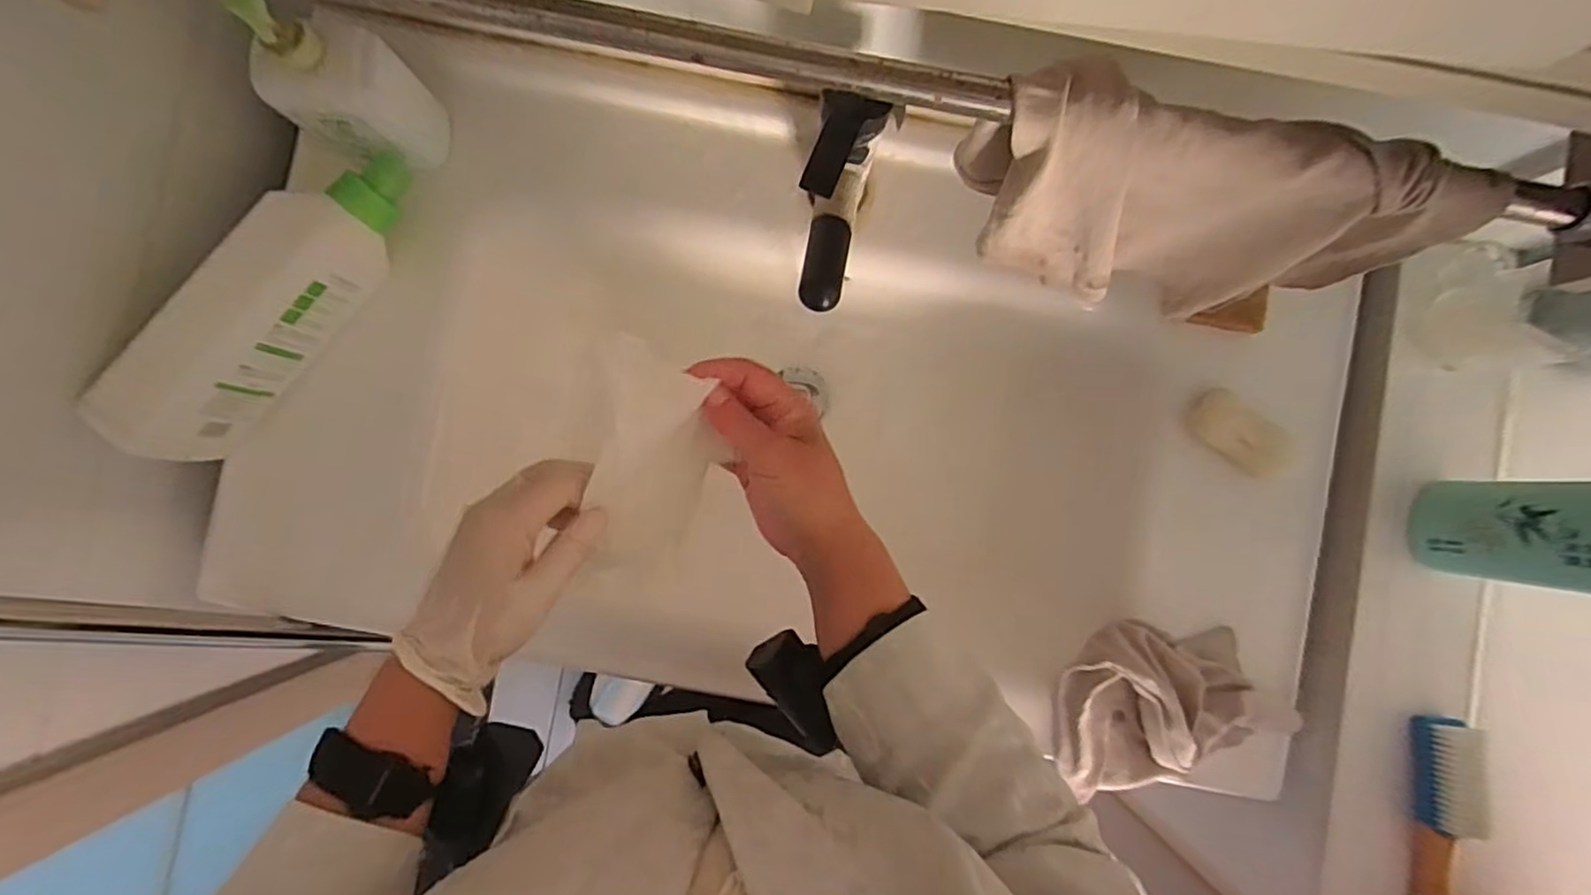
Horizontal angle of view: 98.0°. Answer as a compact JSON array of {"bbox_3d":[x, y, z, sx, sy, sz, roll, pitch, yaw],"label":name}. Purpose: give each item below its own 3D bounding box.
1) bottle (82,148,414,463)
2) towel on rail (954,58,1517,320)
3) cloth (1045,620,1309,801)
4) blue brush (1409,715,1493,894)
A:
[{"bbox_3d":[-0.391,-0.110,0.523,0.053,0.091,0.280,39,87,0],"label":"bottle"},{"bbox_3d":[0.218,-0.130,0.406,0.241,0.170,0.066,12,87,-1],"label":"towel on rail"},{"bbox_3d":[0.297,0.198,0.543,0.180,0.050,0.132,-17,88,-2],"label":"cloth"},{"bbox_3d":[0.504,0.288,0.529,0.029,0.050,0.151,3,88,-2],"label":"blue brush"}]

